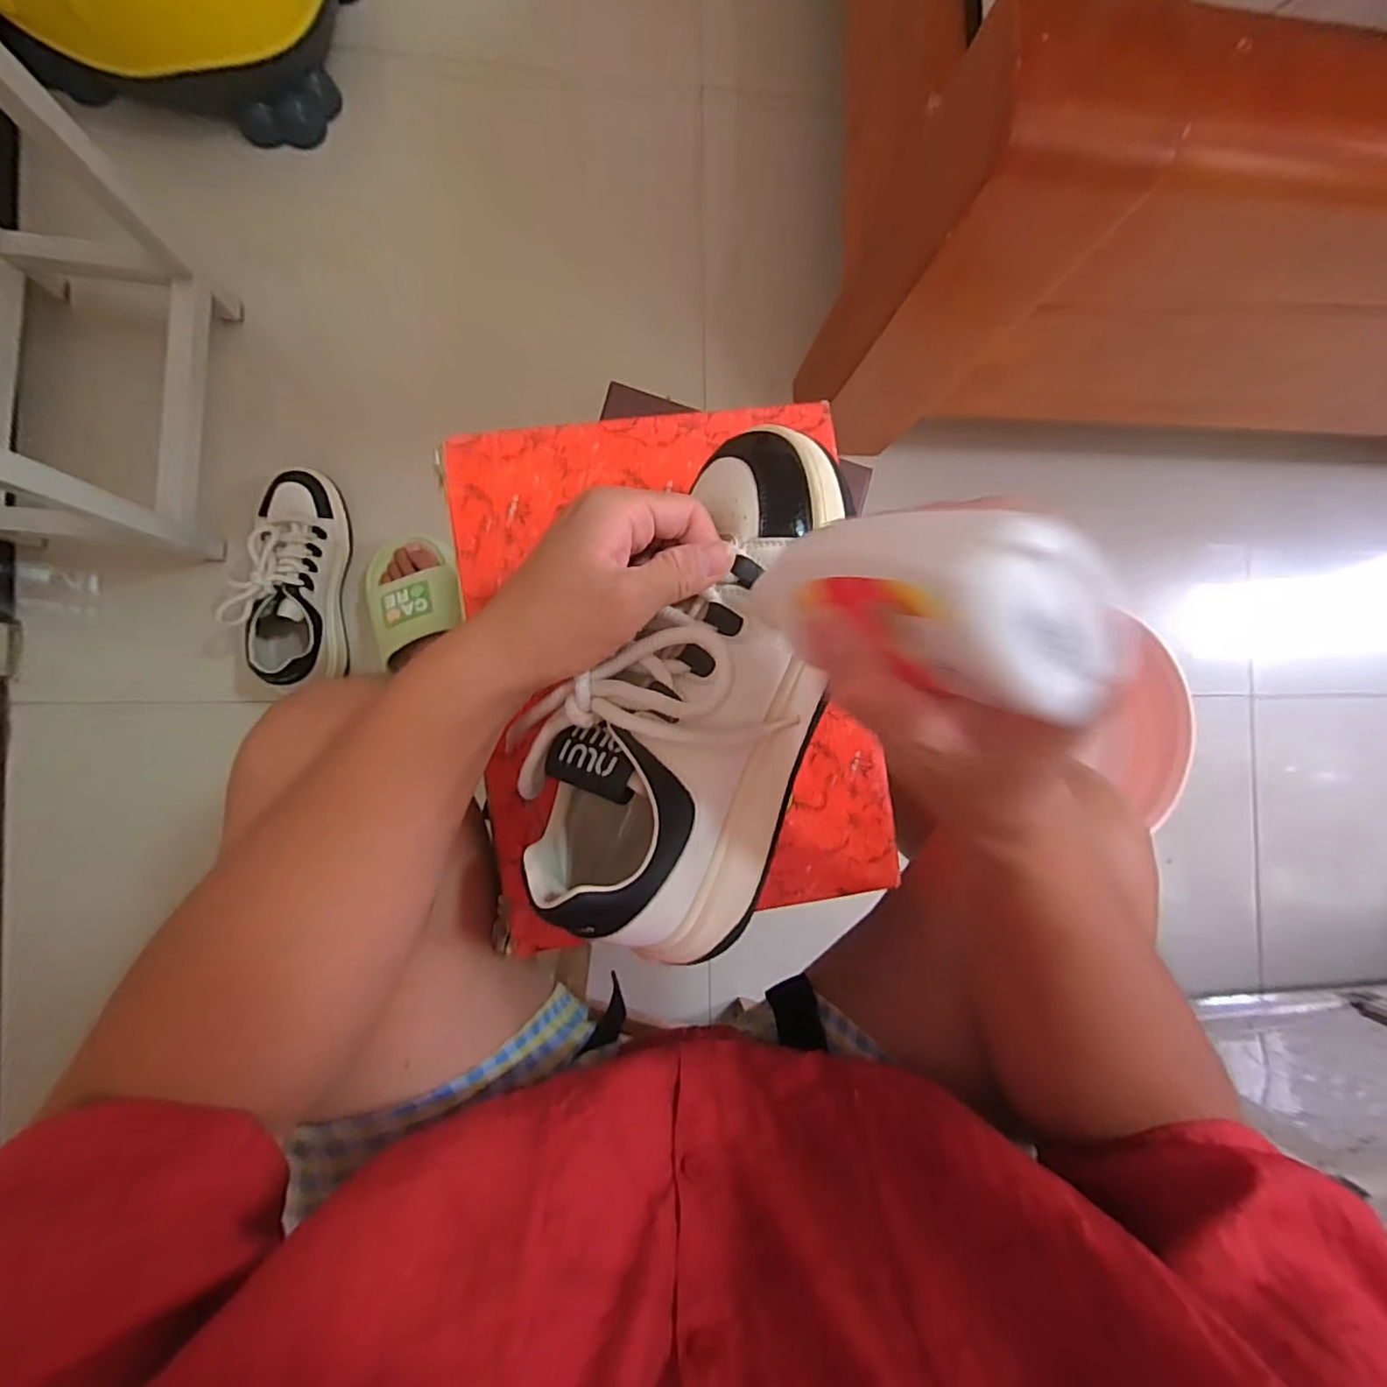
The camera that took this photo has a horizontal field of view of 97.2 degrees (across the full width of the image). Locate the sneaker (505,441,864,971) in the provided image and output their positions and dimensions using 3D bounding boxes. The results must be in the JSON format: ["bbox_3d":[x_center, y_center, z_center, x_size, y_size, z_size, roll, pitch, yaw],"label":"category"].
[{"bbox_3d":[0.003,-0.005,0.267,0.114,0.081,0.230,21,89,-6],"label":"sneaker"}]

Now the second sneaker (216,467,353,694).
[{"bbox_3d":[-0.442,-0.127,0.670,0.102,0.080,0.243,-3,89,-7],"label":"second sneaker"}]

